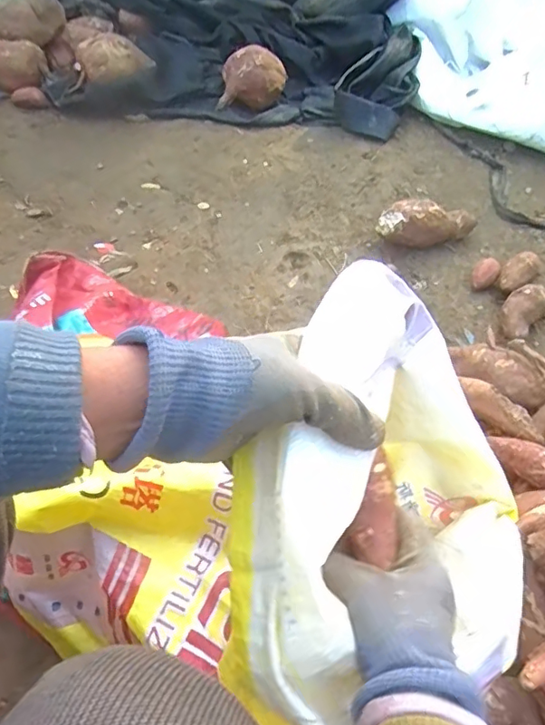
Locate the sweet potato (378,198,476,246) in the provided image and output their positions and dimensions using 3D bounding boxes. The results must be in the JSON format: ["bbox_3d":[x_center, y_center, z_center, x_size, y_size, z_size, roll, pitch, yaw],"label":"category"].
[{"bbox_3d":[0.313,-0.282,1.095,0.222,0.085,0.086,-22,55,-21],"label":"sweet potato"}]

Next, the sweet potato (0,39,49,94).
[{"bbox_3d":[-0.656,-0.716,1.288,0.208,0.110,0.074,-5,51,-9],"label":"sweet potato"}]

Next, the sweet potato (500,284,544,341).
[{"bbox_3d":[0.435,-0.085,0.941,0.064,0.068,0.115,38,57,24],"label":"sweet potato"}]

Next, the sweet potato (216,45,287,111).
[{"bbox_3d":[-0.052,-0.752,1.425,0.171,0.138,0.141,4,50,-1],"label":"sweet potato"}]

